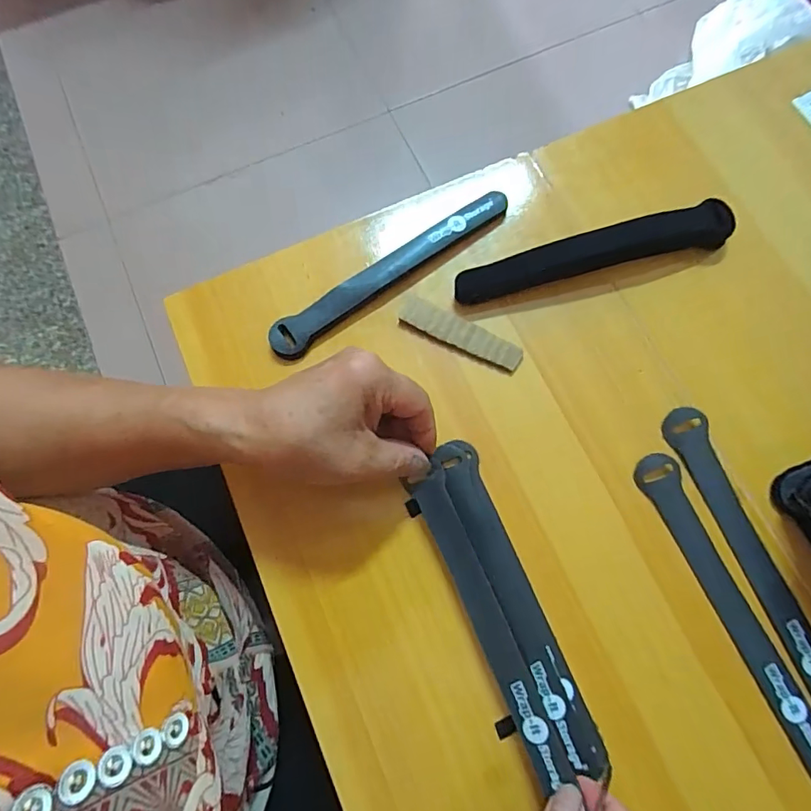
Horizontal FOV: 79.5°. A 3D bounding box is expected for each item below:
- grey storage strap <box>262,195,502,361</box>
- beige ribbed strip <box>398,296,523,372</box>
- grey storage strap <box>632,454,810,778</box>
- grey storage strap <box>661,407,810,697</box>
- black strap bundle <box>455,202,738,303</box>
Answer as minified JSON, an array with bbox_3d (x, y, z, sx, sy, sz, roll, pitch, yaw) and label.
[{"bbox_3d":[-0.008,-0.095,0.344,0.198,0.011,0.024,-33,78,-8],"label":"grey storage strap"},{"bbox_3d":[0.038,-0.049,0.335,0.087,0.008,0.020,27,77,7],"label":"beige ribbed strip"},{"bbox_3d":[0.193,0.120,0.285,0.023,0.006,0.193,-23,77,-6],"label":"grey storage strap"},{"bbox_3d":[0.209,0.094,0.293,0.023,0.008,0.195,-19,76,-5],"label":"grey storage strap"},{"bbox_3d":[0.131,-0.105,0.340,0.192,0.023,0.024,-14,76,-4],"label":"black strap bundle"}]

